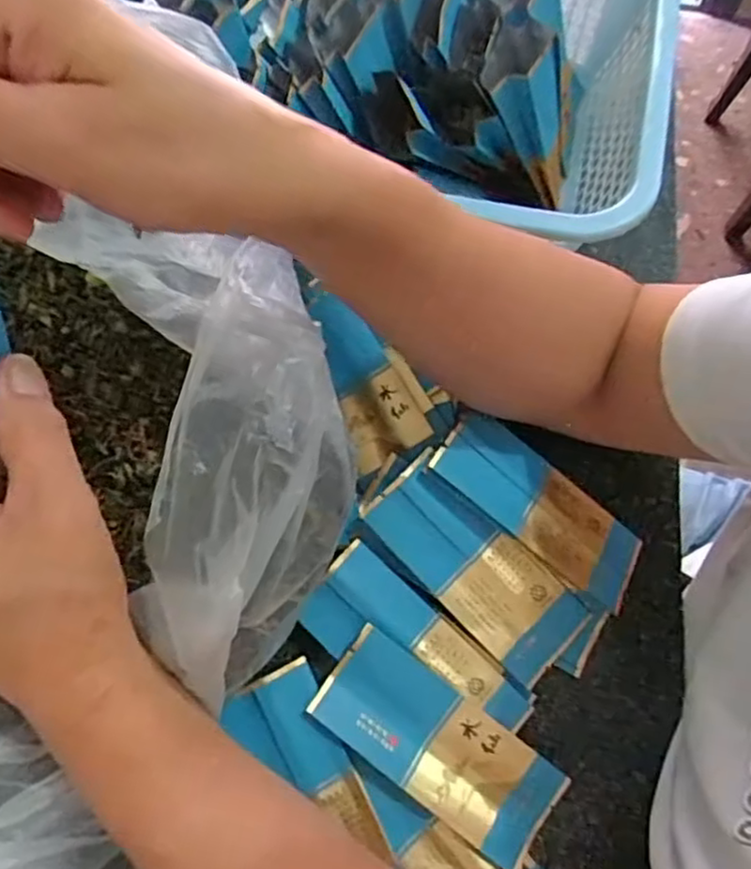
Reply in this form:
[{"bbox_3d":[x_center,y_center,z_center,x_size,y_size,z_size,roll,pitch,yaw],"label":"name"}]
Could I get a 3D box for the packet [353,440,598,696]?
[{"bbox_3d":[0.055,0.072,0.363,0.128,0.009,0.055,45,85,-1],"label":"packet"}]

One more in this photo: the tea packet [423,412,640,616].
[{"bbox_3d":[0.092,0.039,0.375,0.129,0.006,0.052,40,56,-6],"label":"tea packet"}]

